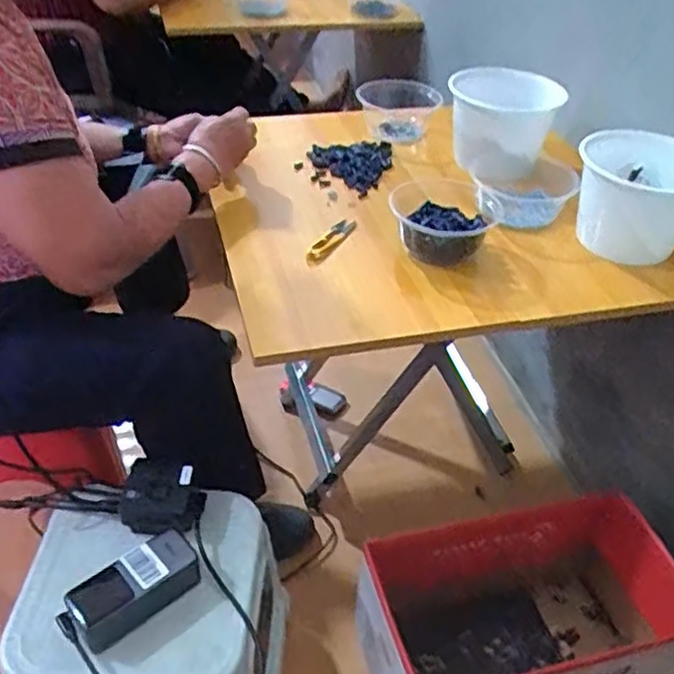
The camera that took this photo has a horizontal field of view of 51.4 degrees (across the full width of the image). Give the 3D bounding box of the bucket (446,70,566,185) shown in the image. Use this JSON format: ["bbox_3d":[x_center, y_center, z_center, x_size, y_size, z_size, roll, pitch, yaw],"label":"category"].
[{"bbox_3d":[0.233,-0.289,0.996,0.158,0.129,0.123,8,41,11],"label":"bucket"}]

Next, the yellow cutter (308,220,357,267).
[{"bbox_3d":[-0.007,-0.130,0.921,0.021,0.012,0.110,22,43,20],"label":"yellow cutter"}]

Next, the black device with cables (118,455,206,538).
[{"bbox_3d":[-0.209,0.187,0.831,0.099,0.059,0.087,1,40,-3],"label":"black device with cables"}]

